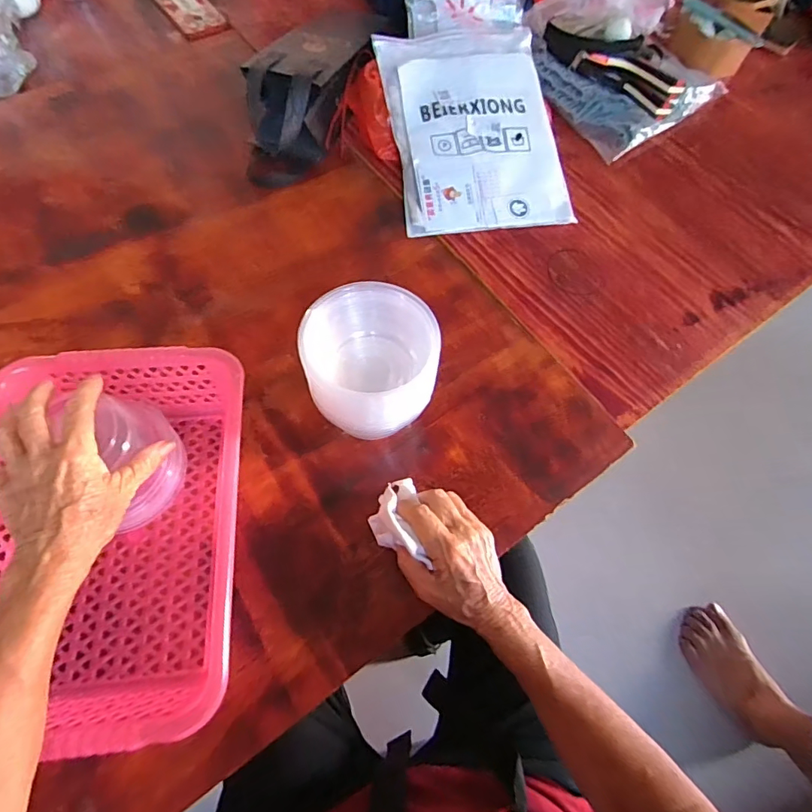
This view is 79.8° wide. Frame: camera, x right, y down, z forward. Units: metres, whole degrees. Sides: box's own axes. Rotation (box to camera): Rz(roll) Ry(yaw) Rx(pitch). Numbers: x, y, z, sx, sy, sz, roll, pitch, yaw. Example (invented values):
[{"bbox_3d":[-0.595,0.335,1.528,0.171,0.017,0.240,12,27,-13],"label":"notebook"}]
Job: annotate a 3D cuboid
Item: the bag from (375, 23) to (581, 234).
[{"bbox_3d":[0.091,-0.386,0.669,0.218,0.019,0.314,-8,79,-6],"label":"bag"}]

